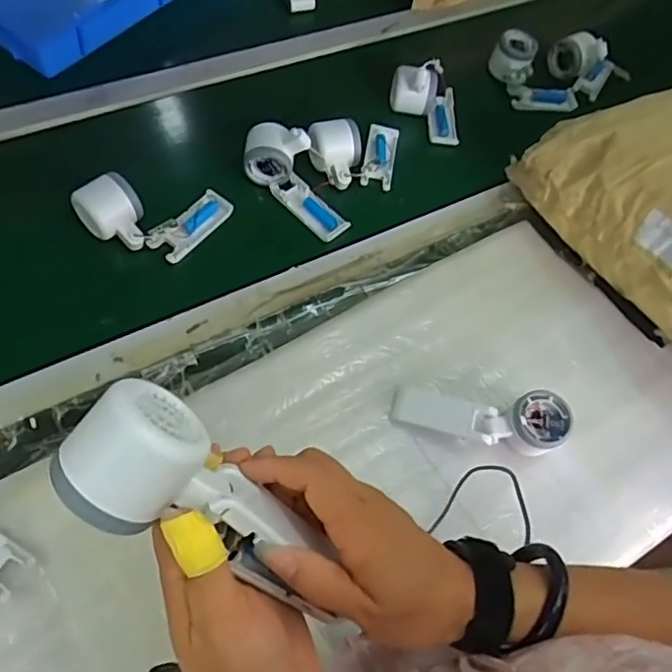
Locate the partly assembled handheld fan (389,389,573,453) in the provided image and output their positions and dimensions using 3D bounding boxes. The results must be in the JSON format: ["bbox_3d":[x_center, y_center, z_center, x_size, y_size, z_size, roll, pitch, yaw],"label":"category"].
[{"bbox_3d":[0.146,0.080,0.597,0.169,0.055,0.054,12,57,4],"label":"partly assembled handheld fan"}]

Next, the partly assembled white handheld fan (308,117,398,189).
[{"bbox_3d":[0.024,-0.242,0.738,0.106,0.069,0.124,9,57,2],"label":"partly assembled white handheld fan"}]

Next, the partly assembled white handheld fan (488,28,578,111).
[{"bbox_3d":[0.290,-0.384,0.841,0.139,0.059,0.078,26,59,12],"label":"partly assembled white handheld fan"}]

